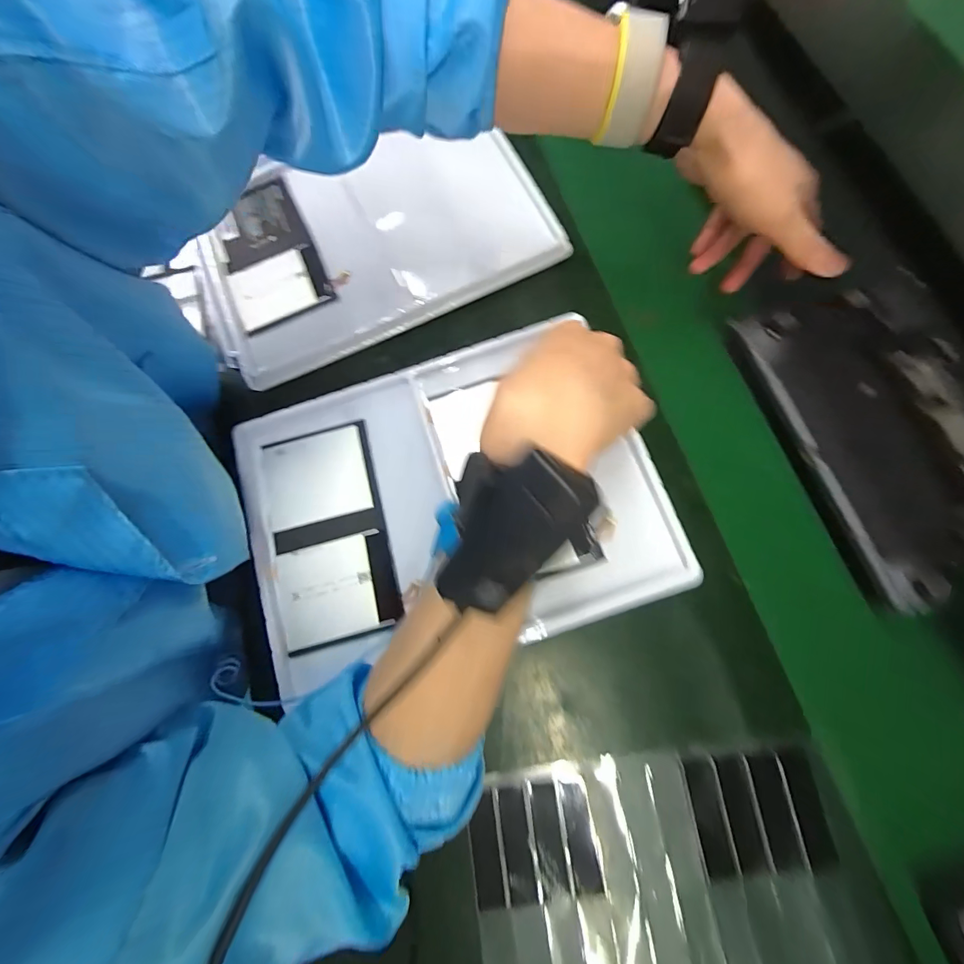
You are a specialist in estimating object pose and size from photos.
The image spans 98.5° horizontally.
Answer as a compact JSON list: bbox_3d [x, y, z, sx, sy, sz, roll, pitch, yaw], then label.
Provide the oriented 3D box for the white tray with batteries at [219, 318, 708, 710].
[{"bbox_3d":[-0.029,0.021,0.343,0.326,0.049,0.249,-18,76,-3],"label":"white tray with batteries"}]

